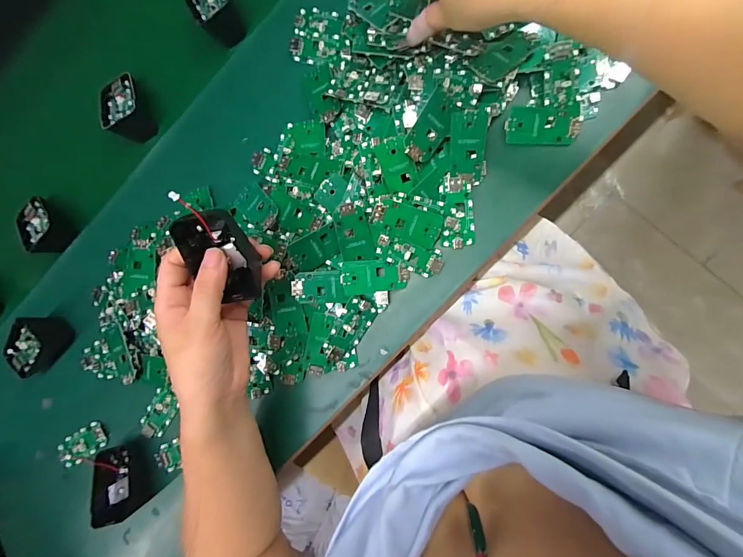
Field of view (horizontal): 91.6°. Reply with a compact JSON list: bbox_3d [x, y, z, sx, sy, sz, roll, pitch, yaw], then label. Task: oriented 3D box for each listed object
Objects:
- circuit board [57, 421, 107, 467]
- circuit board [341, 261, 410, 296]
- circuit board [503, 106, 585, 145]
[{"bbox_3d":[-0.318,0.183,0.398,0.058,0.008,0.030,-32,84,6],"label":"circuit board"},{"bbox_3d":[0.004,-0.001,0.344,0.063,0.005,0.031,-1,88,-7],"label":"circuit board"},{"bbox_3d":[0.157,-0.139,0.331,0.062,0.007,0.032,5,89,9],"label":"circuit board"}]

